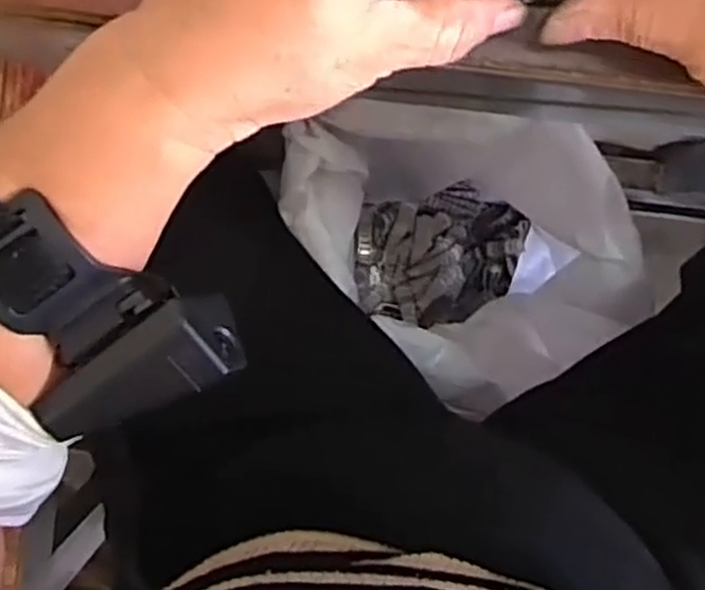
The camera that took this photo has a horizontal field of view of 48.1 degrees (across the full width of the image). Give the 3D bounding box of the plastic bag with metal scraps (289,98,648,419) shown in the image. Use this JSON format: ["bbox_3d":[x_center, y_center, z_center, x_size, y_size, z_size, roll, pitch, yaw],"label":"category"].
[{"bbox_3d":[0.096,-0.060,0.775,0.223,0.354,0.278,-30,95,4],"label":"plastic bag with metal scraps"}]

